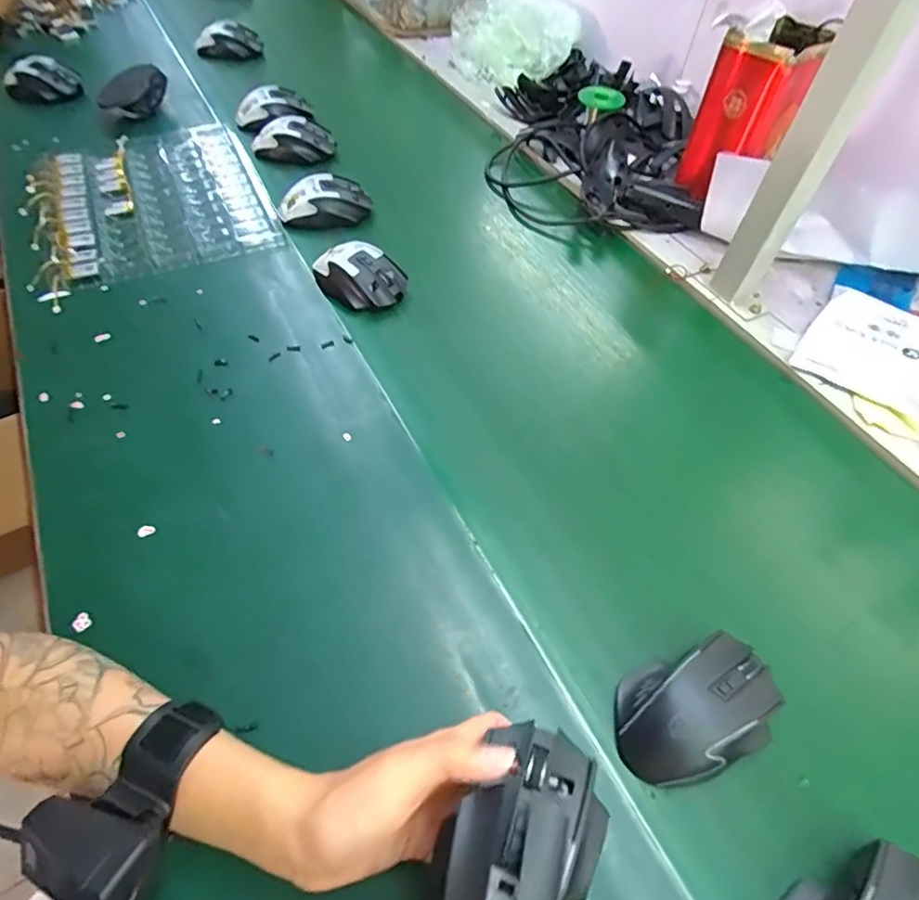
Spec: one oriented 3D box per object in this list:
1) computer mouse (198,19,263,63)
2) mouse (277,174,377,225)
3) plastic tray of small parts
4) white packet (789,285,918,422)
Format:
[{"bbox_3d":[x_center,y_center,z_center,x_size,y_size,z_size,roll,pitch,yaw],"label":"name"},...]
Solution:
[{"bbox_3d":[-0.424,-0.747,0.992,0.118,0.044,0.065,-16,58,-13],"label":"computer mouse"},{"bbox_3d":[-0.171,-0.321,0.694,0.113,0.035,0.067,-3,56,-4],"label":"mouse"},{"bbox_3d":[-0.392,-0.321,0.687,0.263,0.031,0.315,-20,59,-15],"label":"plastic tray of small parts"},{"bbox_3d":[0.445,-0.107,0.581,0.129,0.024,0.150,36,61,20],"label":"white packet"}]

